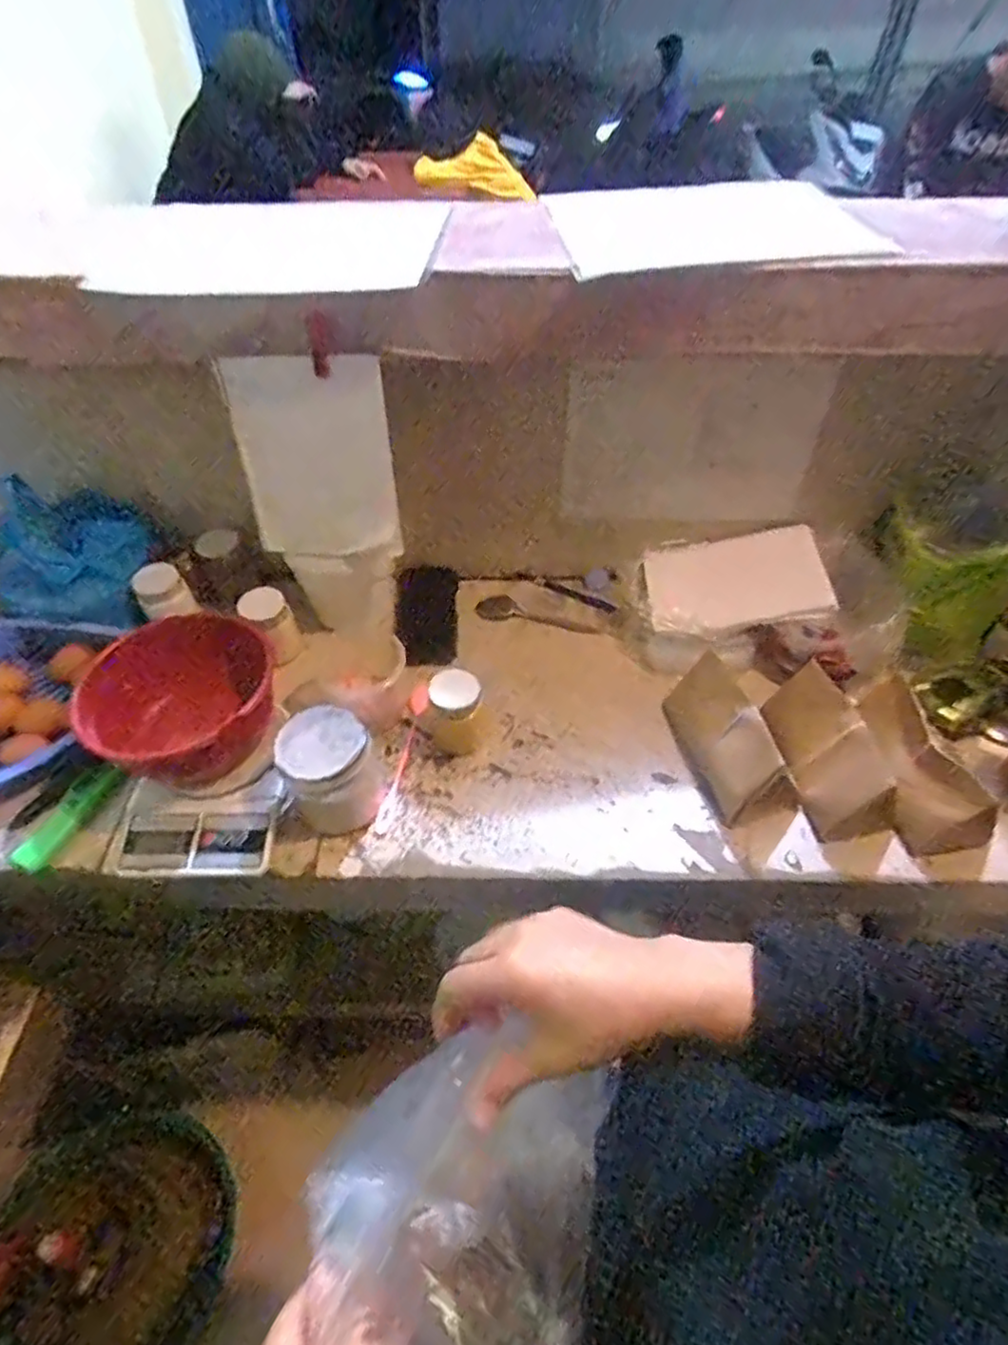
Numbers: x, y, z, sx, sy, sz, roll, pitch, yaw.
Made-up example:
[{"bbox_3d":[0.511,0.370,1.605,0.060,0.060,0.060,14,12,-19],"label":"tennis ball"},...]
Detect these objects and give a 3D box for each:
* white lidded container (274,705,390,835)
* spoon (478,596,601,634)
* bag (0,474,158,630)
[{"bbox_3d":[-0.168,0.092,0.674,0.093,0.109,0.079,-26,55,-20],"label":"white lidded container"},{"bbox_3d":[0.045,-0.076,0.872,0.157,0.015,0.037,6,51,4],"label":"spoon"},{"bbox_3d":[-0.505,-0.132,0.790,0.160,0.134,0.109,-4,51,-3],"label":"bag"}]

